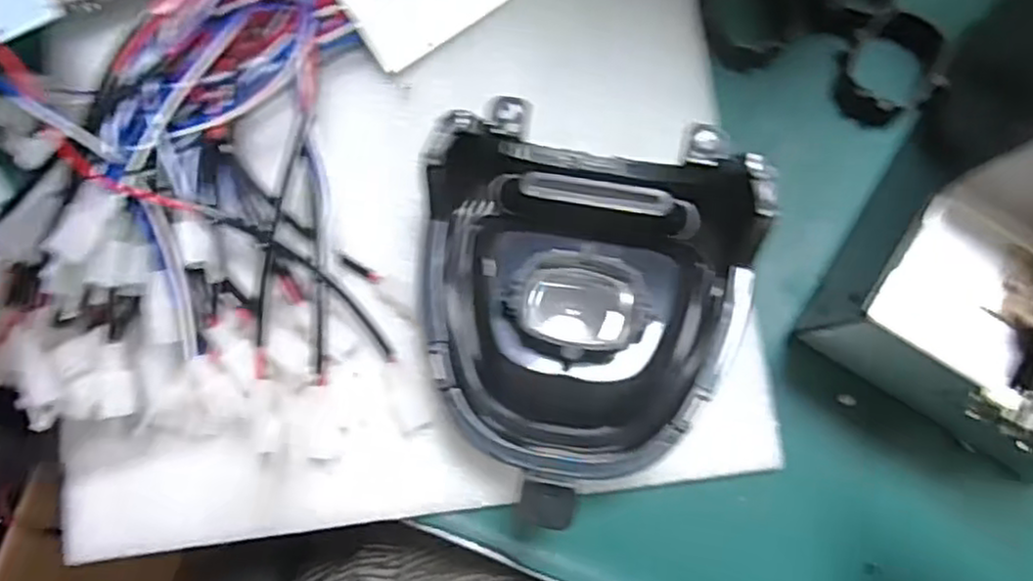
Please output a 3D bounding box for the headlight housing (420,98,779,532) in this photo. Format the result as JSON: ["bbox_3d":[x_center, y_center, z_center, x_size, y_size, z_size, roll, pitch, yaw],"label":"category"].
[{"bbox_3d":[0.026,0.010,0.299,0.127,0.067,0.146,6,82,4],"label":"headlight housing"}]

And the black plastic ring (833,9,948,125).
[{"bbox_3d":[0.171,-0.102,0.332,0.048,0.014,0.044,-1,81,3],"label":"black plastic ring"}]

